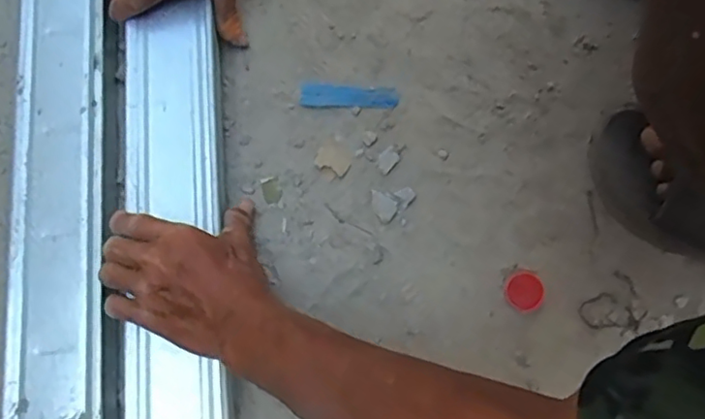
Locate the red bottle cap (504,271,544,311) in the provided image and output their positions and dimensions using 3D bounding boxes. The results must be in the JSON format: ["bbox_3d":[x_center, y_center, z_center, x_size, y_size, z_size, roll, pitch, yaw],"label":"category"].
[{"bbox_3d":[0.142,0.067,0.502,0.030,0.004,0.032,0,74,0],"label":"red bottle cap"}]

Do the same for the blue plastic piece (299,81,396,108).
[{"bbox_3d":[-0.004,-0.103,0.552,0.087,0.006,0.025,2,74,0],"label":"blue plastic piece"}]

